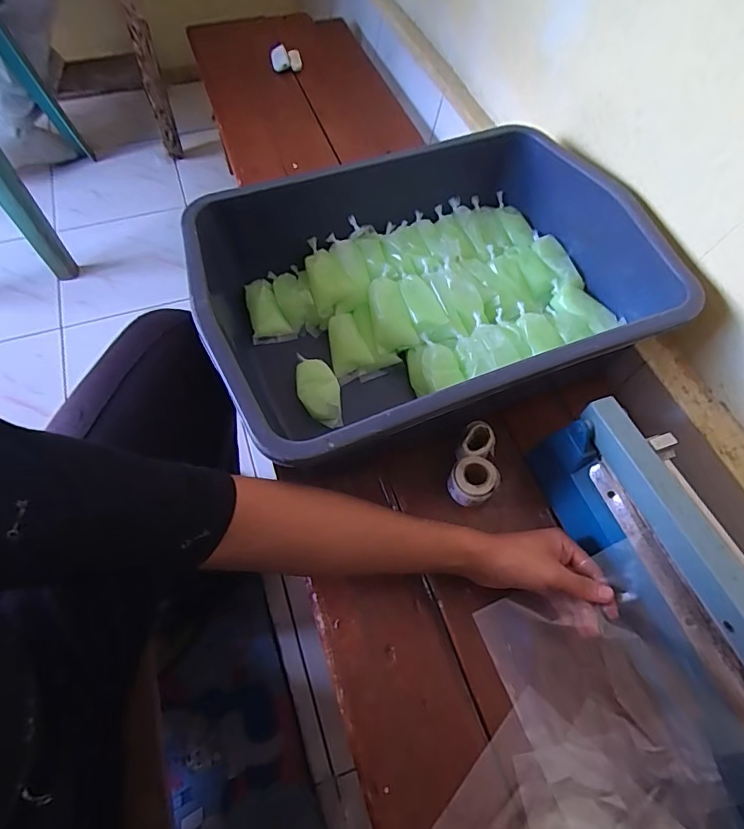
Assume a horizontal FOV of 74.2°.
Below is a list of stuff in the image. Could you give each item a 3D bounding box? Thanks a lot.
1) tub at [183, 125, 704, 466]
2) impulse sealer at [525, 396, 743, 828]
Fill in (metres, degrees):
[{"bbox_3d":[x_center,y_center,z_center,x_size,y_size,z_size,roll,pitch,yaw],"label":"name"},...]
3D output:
[{"bbox_3d":[0.069,-0.147,0.598,0.519,0.156,0.373,-20,63,-12],"label":"tub"},{"bbox_3d":[0.268,0.161,0.414,0.081,0.109,0.365,-18,59,-12],"label":"impulse sealer"}]

